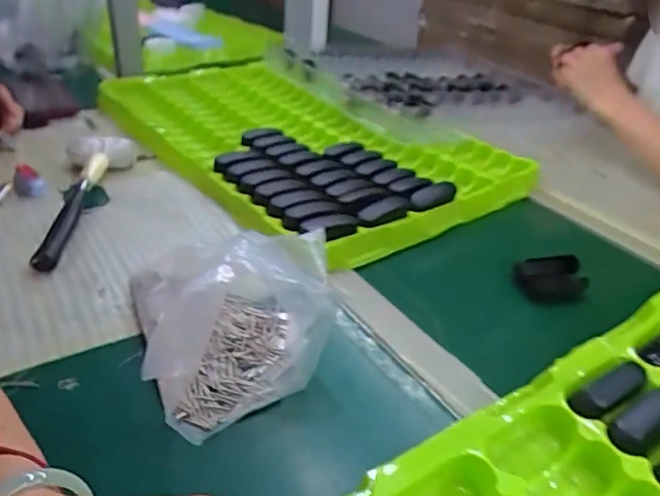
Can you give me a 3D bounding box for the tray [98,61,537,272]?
[{"bbox_3d":[-0.063,-0.161,0.821,0.372,0.055,0.594,-24,42,-36],"label":"tray"}]

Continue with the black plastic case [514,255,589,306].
[{"bbox_3d":[0.223,0.030,0.580,0.064,0.025,0.048,5,32,2],"label":"black plastic case"}]

